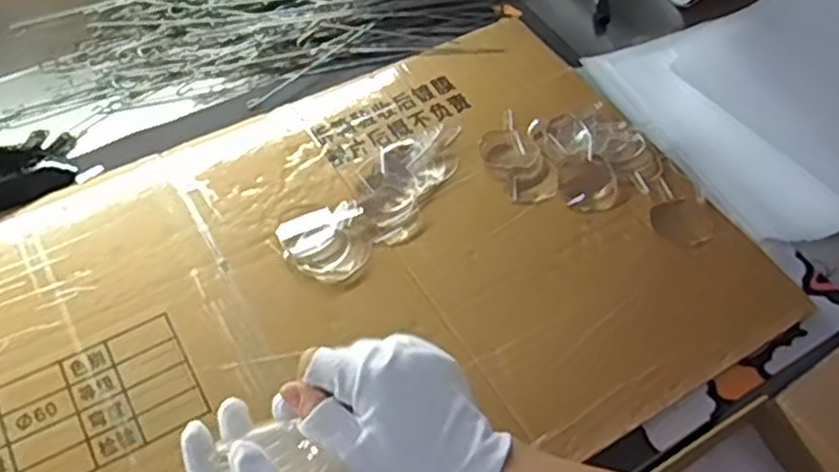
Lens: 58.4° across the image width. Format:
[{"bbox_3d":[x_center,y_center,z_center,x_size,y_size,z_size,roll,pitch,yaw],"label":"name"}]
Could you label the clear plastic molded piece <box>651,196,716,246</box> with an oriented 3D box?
[{"bbox_3d":[0.223,-0.012,0.630,0.049,0.005,0.043,-15,56,-13],"label":"clear plastic molded piece"}]

